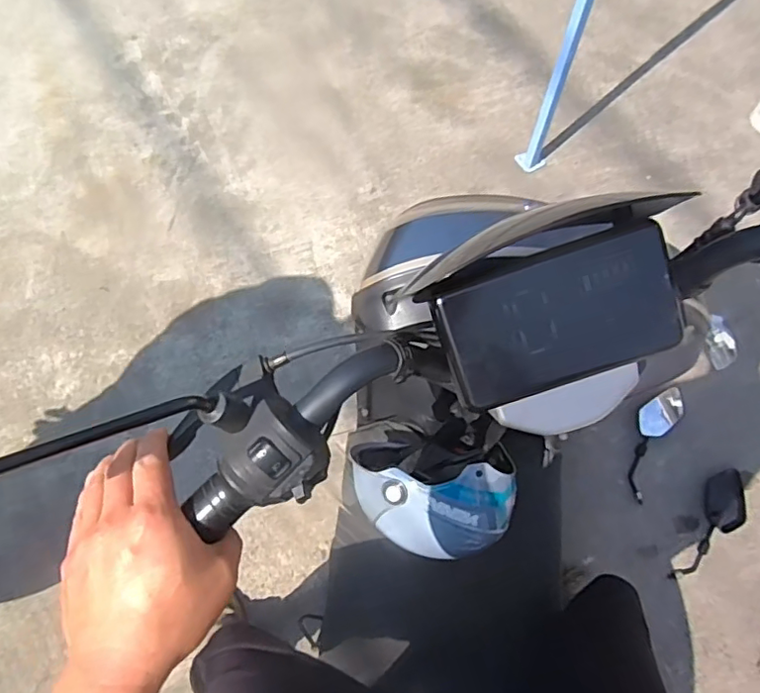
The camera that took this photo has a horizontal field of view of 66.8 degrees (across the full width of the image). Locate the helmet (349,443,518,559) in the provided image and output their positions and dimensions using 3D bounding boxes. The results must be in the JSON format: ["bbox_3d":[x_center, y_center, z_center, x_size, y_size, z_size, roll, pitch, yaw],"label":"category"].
[{"bbox_3d":[0.078,0.227,0.887,0.235,0.192,0.166,12,72,0],"label":"helmet"}]

